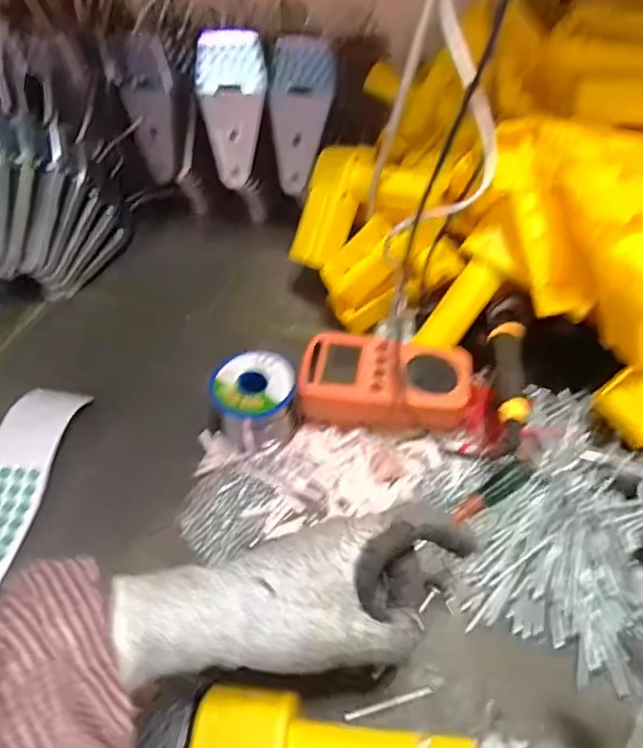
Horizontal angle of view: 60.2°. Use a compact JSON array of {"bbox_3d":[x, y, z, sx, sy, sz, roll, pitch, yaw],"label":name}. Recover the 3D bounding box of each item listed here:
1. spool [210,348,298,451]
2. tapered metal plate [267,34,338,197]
[{"bbox_3d":[-0.054,0.022,0.454,0.067,0.057,0.061,-10,52,-8],"label":"spool"},{"bbox_3d":[-0.024,-0.257,0.561,0.064,0.142,0.010,15,30,12],"label":"tapered metal plate"}]

